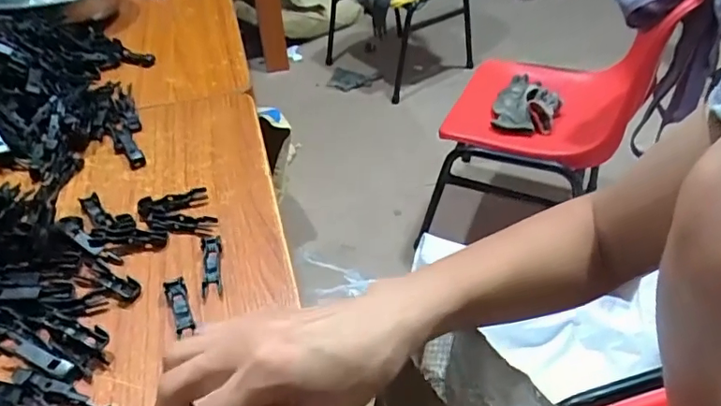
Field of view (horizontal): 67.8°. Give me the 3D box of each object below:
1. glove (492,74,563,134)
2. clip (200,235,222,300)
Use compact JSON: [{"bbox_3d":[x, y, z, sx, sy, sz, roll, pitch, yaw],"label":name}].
[{"bbox_3d":[0.353,-0.220,1.126,0.126,0.034,0.215,15,44,19],"label":"glove"},{"bbox_3d":[-0.107,0.043,0.385,0.014,0.006,0.057,-10,42,-8],"label":"clip"}]

